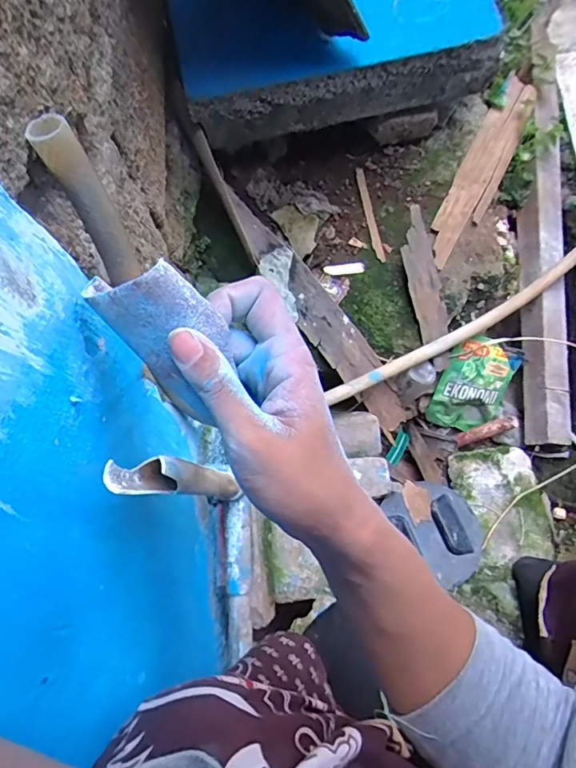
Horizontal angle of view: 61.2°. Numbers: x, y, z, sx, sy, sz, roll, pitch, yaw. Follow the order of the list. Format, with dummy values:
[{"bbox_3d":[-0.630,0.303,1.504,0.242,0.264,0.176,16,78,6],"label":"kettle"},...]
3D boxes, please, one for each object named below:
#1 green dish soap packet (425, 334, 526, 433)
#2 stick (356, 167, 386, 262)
[{"bbox_3d":[0.279,0.006,0.734,0.099,0.033,0.148,20,108,2],"label":"green dish soap packet"},{"bbox_3d":[0.122,-0.250,0.722,0.012,0.012,0.152,-11,75,-1],"label":"stick"}]

